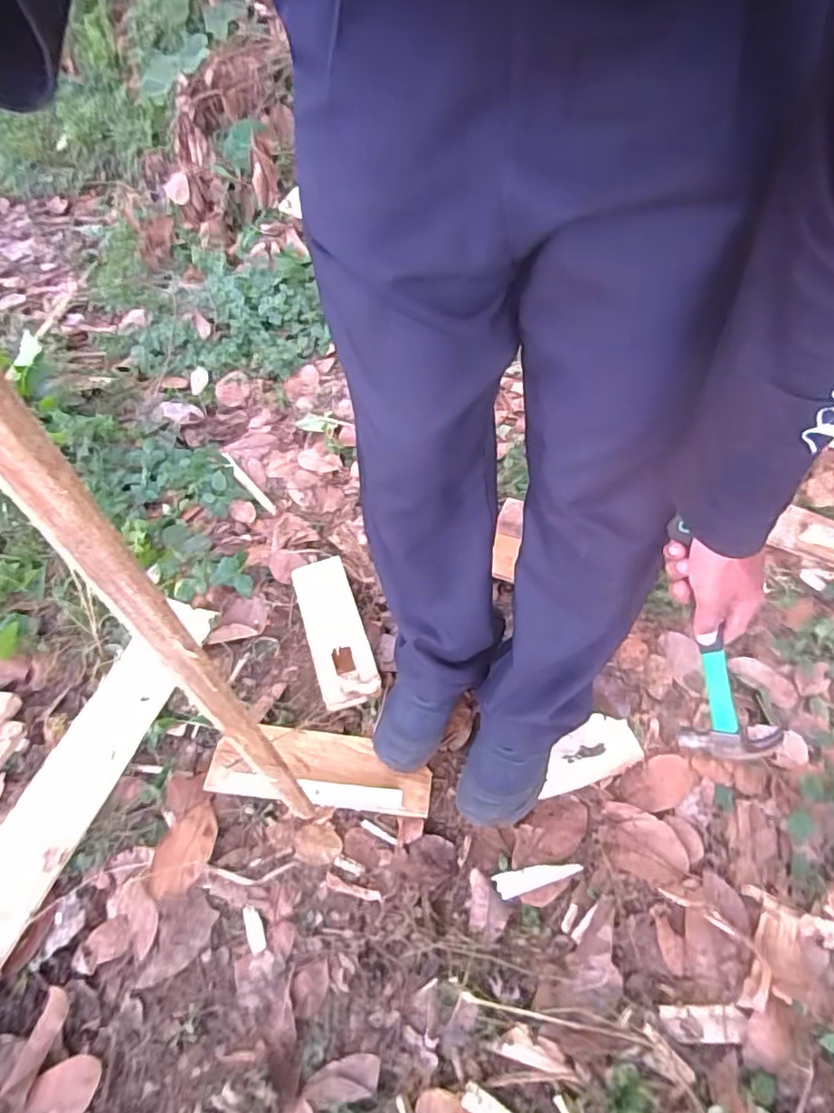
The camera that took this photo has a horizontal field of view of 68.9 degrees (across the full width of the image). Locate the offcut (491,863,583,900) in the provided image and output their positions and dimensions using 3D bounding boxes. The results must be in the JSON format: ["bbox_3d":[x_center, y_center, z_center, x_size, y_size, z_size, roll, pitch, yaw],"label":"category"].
[{"bbox_3d":[0.155,0.410,0.778,0.111,0.007,0.030,-12,49,-6],"label":"offcut"}]

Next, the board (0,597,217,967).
[{"bbox_3d":[-0.495,0.301,0.899,0.116,0.024,0.583,9,50,13],"label":"board"}]

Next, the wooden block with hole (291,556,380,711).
[{"bbox_3d":[-0.142,0.124,1.032,0.098,0.059,0.282,-16,49,-9],"label":"wooden block with hole"}]

